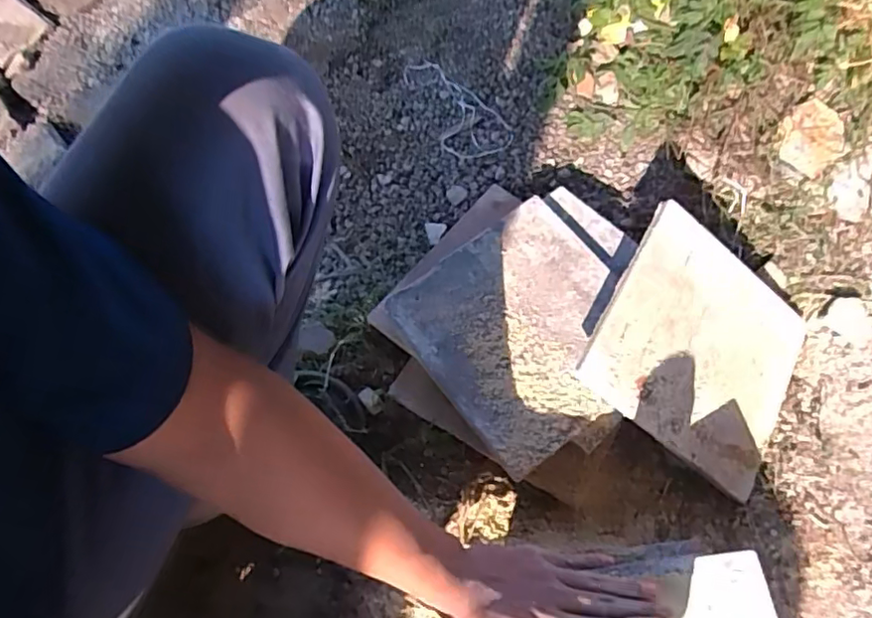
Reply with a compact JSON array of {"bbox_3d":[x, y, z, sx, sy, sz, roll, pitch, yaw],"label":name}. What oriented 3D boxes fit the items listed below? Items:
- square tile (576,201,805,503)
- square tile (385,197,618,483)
[{"bbox_3d":[0.298,0.043,0.661,0.246,0.013,0.241,36,71,-13],"label":"square tile"},{"bbox_3d":[0.107,0.019,0.673,0.244,0.028,0.240,-34,70,-16],"label":"square tile"}]

